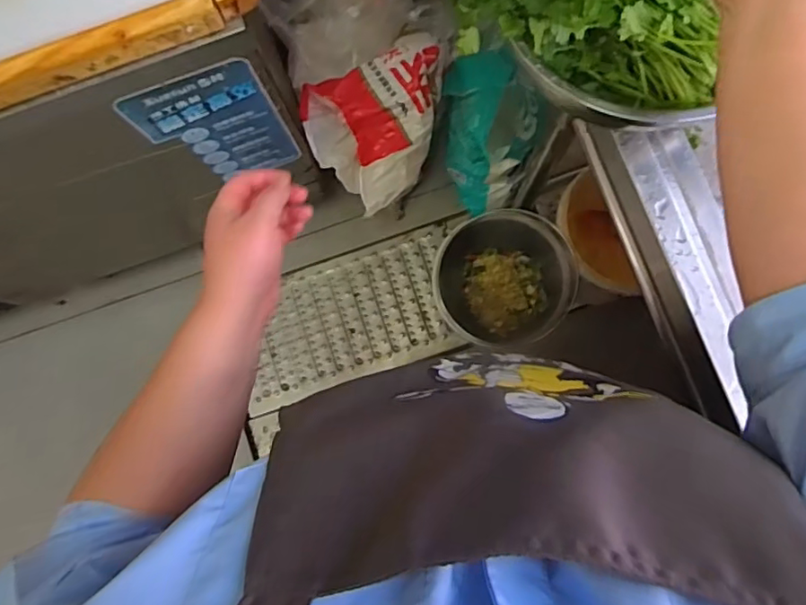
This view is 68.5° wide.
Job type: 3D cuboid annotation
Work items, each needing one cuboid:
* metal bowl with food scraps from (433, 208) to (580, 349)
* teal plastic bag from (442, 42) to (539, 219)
[{"bbox_3d":[0.189,-0.048,1.121,0.255,0.083,0.243,0,83,3],"label":"metal bowl with food scraps"},{"bbox_3d":[0.158,-0.340,1.200,0.142,0.267,0.241,-30,82,-1],"label":"teal plastic bag"}]

